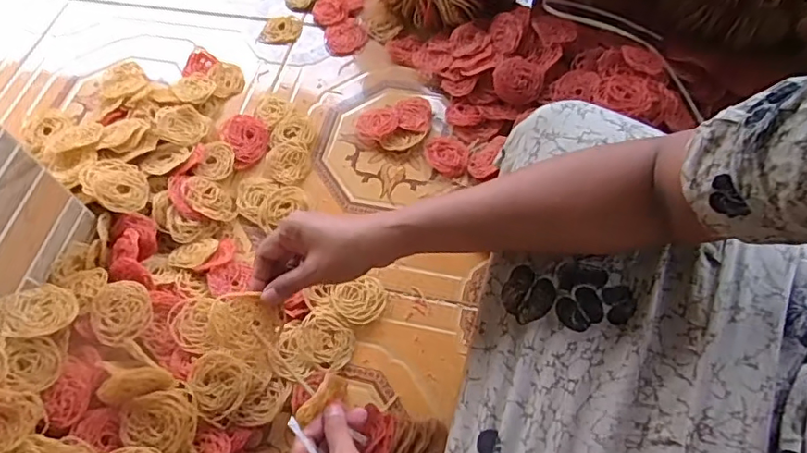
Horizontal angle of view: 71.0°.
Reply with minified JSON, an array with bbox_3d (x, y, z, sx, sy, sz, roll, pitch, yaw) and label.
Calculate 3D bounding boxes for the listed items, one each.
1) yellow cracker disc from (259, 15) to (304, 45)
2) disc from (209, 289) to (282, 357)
[{"bbox_3d":[-0.185,-0.295,0.850,0.065,0.009,0.057,-2,60,3],"label":"yellow cracker disc"},{"bbox_3d":[-0.138,0.085,0.488,0.059,0.006,0.050,33,76,-11],"label":"disc"}]

